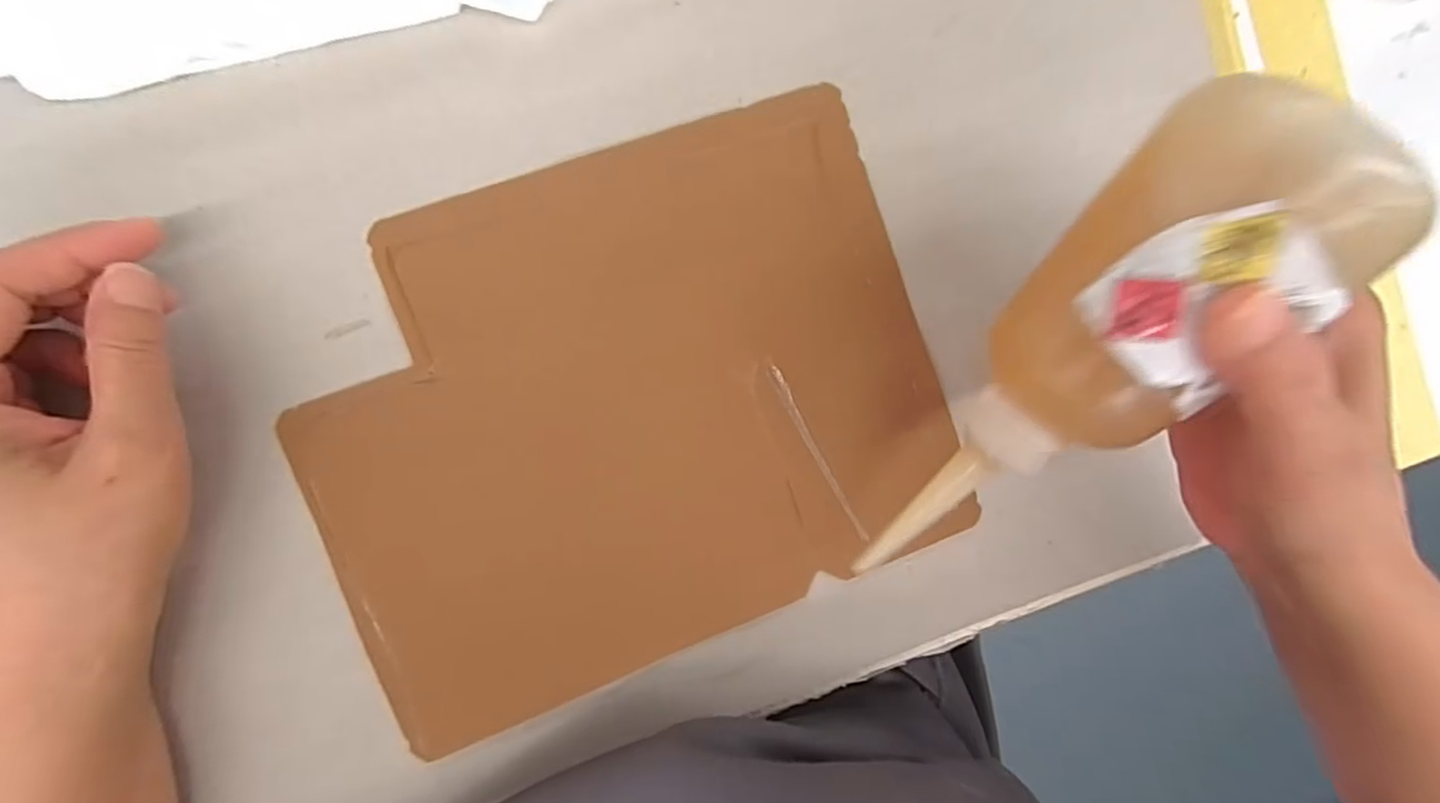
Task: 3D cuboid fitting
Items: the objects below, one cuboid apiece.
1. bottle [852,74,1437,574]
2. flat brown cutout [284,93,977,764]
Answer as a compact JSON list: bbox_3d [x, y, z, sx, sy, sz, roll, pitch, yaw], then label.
[{"bbox_3d":[0.105,-0.004,0.197,0.056,0.045,0.174,28,122,-10],"label":"bottle"},{"bbox_3d":[-0.032,0.004,0.253,0.237,0.011,0.187,-21,97,-7],"label":"flat brown cutout"}]

